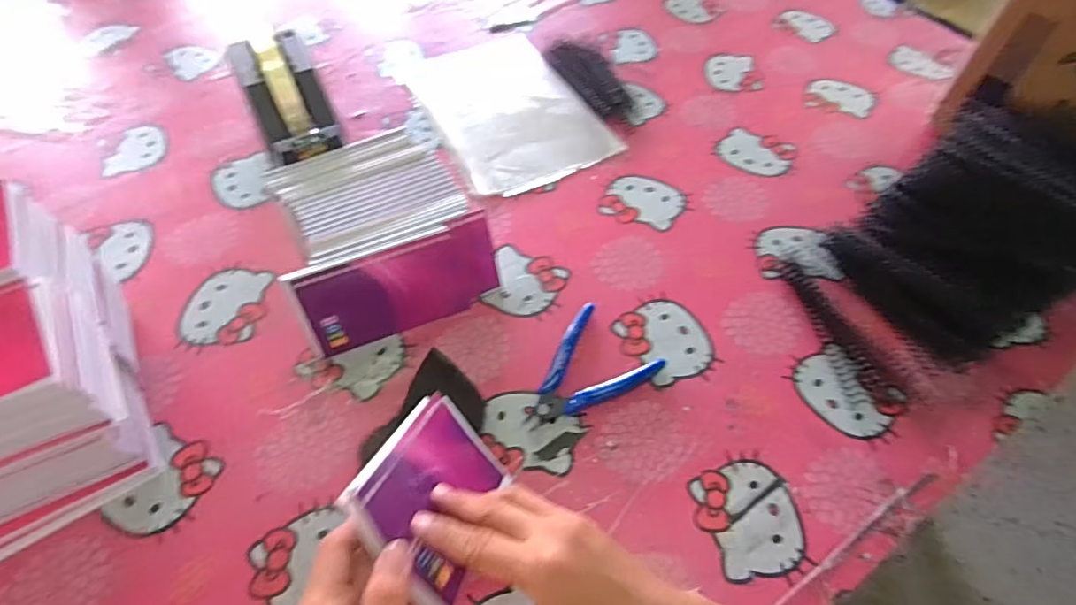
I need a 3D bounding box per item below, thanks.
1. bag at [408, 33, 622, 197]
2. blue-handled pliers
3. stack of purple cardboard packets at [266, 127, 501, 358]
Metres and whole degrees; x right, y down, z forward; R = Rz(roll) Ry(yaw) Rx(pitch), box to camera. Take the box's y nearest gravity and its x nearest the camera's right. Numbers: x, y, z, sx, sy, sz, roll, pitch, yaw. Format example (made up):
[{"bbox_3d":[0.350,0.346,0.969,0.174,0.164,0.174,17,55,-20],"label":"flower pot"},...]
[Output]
[{"bbox_3d":[-0.042,-0.234,0.667,0.164,0.013,0.262,-23,59,-16],"label":"bag"},{"bbox_3d":[0.037,0.062,0.463,0.082,0.011,0.113,36,63,22],"label":"blue-handled pliers"},{"bbox_3d":[-0.137,-0.059,0.500,0.160,0.082,0.154,-21,58,-14],"label":"stack of purple cardboard packets"}]

